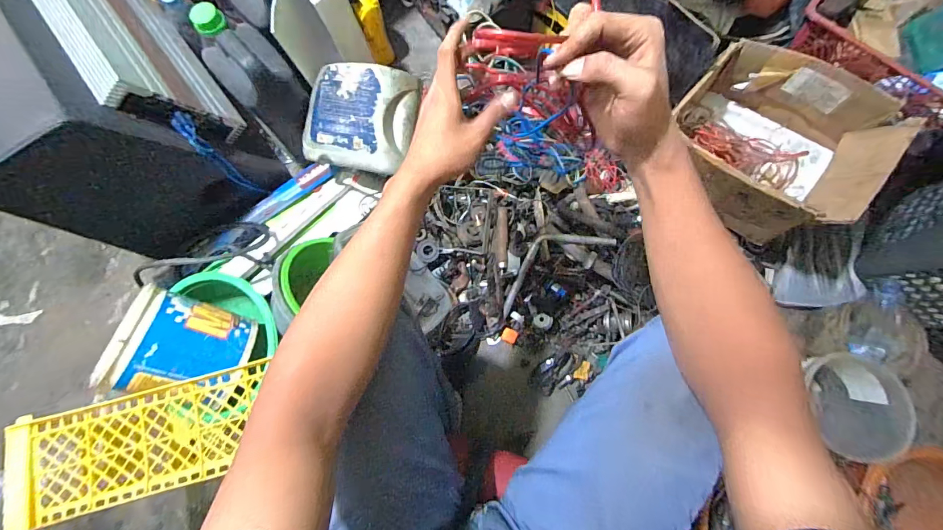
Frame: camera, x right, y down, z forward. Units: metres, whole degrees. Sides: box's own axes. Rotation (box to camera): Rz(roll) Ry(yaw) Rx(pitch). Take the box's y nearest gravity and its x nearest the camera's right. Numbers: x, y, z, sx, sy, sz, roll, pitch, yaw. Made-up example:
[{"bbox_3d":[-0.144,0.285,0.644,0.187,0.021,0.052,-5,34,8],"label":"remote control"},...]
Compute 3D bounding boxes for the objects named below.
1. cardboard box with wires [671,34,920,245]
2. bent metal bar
[{"bbox_3d":[0.515,-0.212,0.709,0.307,0.178,0.227,40,81,10],"label":"cardboard box with wires"},{"bbox_3d":[0.145,-0.004,0.797,0.261,0.022,0.094,-36,103,15],"label":"bent metal bar"}]

